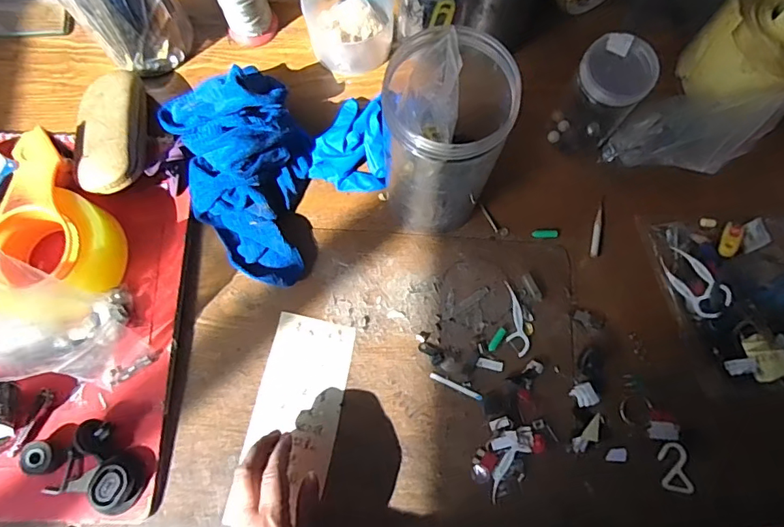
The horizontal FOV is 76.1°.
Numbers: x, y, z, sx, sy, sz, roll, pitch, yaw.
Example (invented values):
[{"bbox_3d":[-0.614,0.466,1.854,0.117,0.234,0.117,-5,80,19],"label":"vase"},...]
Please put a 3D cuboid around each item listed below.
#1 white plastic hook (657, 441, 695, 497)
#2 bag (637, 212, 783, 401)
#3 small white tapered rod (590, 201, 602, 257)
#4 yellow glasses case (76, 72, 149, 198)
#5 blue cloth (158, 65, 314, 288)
[{"bbox_3d":[0.262,0.189,0.461,0.027,0.004,0.044,-3,75,0],"label":"white plastic hook"},{"bbox_3d":[0.370,0.027,0.490,0.195,0.026,0.173,-10,75,-2],"label":"bag"},{"bbox_3d":[0.214,-0.036,0.523,0.009,0.004,0.060,10,76,3],"label":"small white tapered rod"},{"bbox_3d":[-0.287,-0.137,0.508,0.060,0.032,0.153,-12,62,-3],"label":"yellow glasses case"},{"bbox_3d":[-0.143,-0.091,0.501,0.132,0.080,0.226,-21,76,-5],"label":"blue cloth"}]

